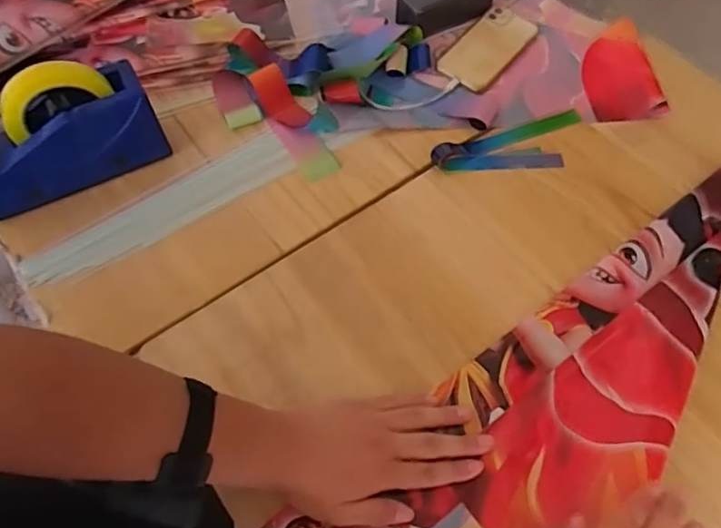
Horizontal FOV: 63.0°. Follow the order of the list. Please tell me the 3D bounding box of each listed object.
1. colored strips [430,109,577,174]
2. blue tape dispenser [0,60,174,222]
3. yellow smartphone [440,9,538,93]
[{"bbox_3d":[0.186,-0.141,0.702,0.197,0.021,0.072,-17,60,-9],"label":"colored strips"},{"bbox_3d":[-0.315,-0.135,0.609,0.196,0.128,0.050,-27,62,-15],"label":"blue tape dispenser"},{"bbox_3d":[0.171,-0.287,0.782,0.074,0.006,0.153,37,70,12],"label":"yellow smartphone"}]

